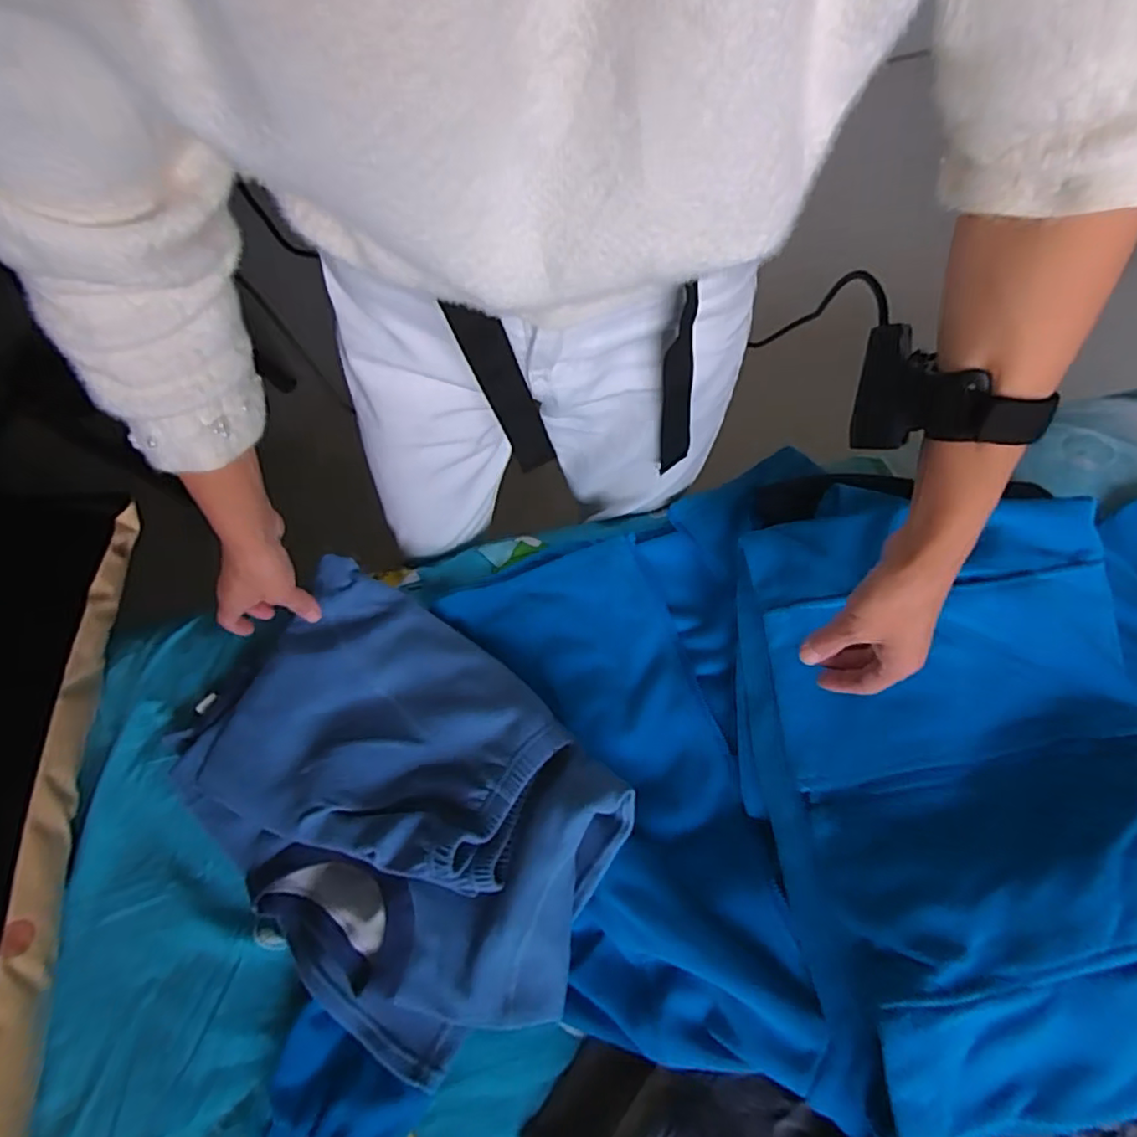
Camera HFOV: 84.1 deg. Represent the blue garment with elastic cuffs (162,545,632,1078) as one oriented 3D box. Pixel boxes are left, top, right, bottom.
[{"bbox_3d":[-0.156,0.206,0.557,0.388,0.091,0.293,39,75,15],"label":"blue garment with elastic cuffs"}]

